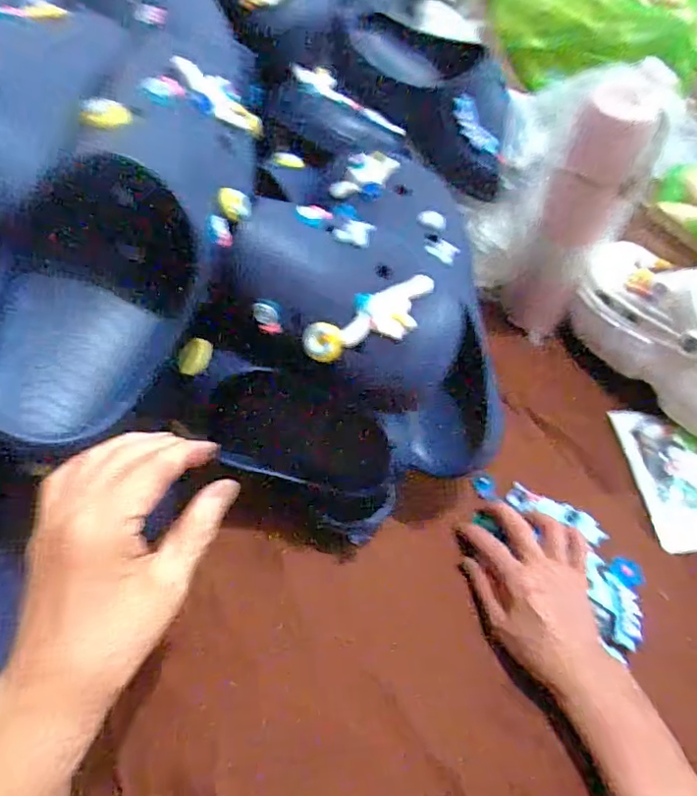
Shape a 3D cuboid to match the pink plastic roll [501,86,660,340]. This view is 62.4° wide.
[{"bbox_3d":[0.218,-0.172,0.562,0.072,0.239,0.058,26,57,13],"label":"pink plastic roll"}]

